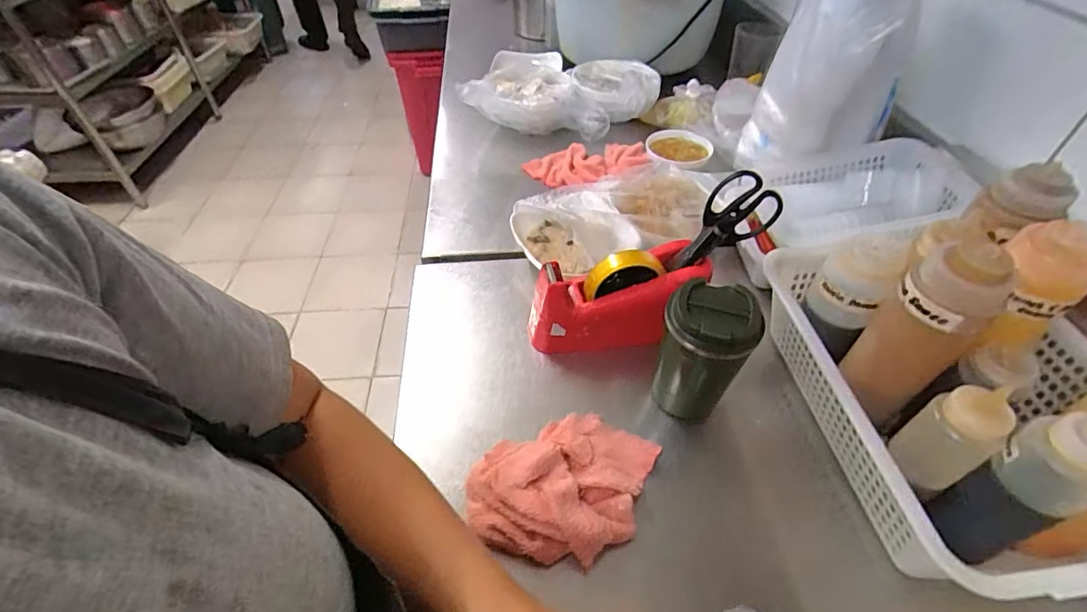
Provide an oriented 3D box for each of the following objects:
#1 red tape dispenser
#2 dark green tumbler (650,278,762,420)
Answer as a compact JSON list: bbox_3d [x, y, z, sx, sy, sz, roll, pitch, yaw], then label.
[{"bbox_3d":[0.081,0.000,0.567,0.191,0.103,0.073,-10,48,-11],"label":"red tape dispenser"},{"bbox_3d":[0.154,0.051,0.494,0.082,0.143,0.075,24,51,20],"label":"dark green tumbler"}]

